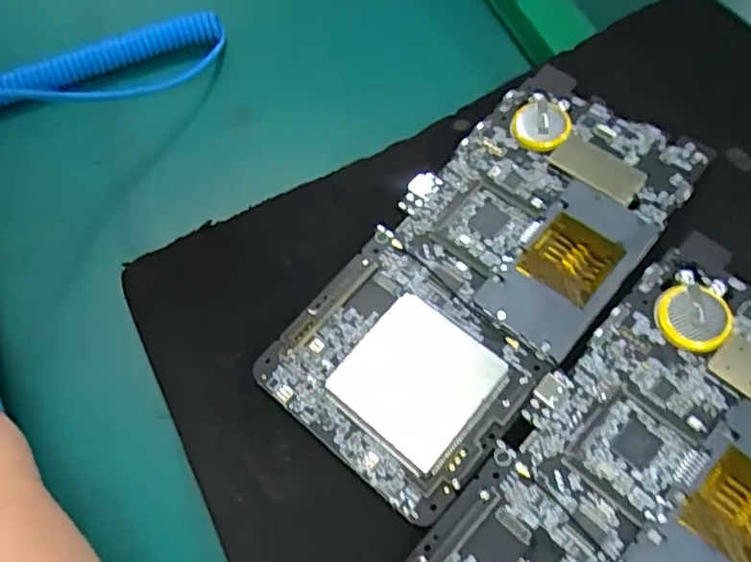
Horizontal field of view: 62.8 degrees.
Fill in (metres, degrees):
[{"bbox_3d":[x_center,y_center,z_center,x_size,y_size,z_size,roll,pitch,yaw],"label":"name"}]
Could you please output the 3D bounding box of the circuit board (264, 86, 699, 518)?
[{"bbox_3d":[0.034,-0.005,0.198,0.073,0.005,0.148,34,75,21],"label":"circuit board"}]

